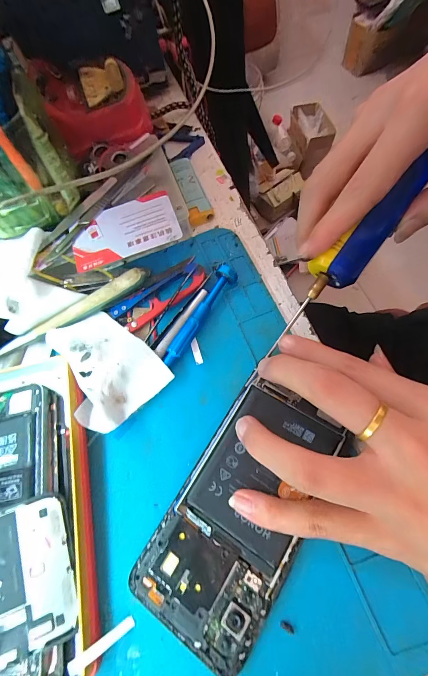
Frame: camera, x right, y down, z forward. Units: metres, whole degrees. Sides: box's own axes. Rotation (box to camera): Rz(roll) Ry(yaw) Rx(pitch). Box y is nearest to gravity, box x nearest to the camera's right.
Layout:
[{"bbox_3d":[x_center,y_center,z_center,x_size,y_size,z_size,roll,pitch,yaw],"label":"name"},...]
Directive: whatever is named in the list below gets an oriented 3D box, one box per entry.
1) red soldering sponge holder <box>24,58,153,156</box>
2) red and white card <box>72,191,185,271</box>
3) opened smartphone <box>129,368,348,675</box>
[{"bbox_3d":[-0.108,-0.215,0.279,0.089,0.038,0.085,-2,67,5],"label":"red soldering sponge holder"},{"bbox_3d":[-0.070,-0.086,0.243,0.082,0.004,0.053,-18,69,0],"label":"red and white card"},{"bbox_3d":[0.016,0.093,0.176,0.067,0.011,0.138,26,72,13],"label":"opened smartphone"}]

